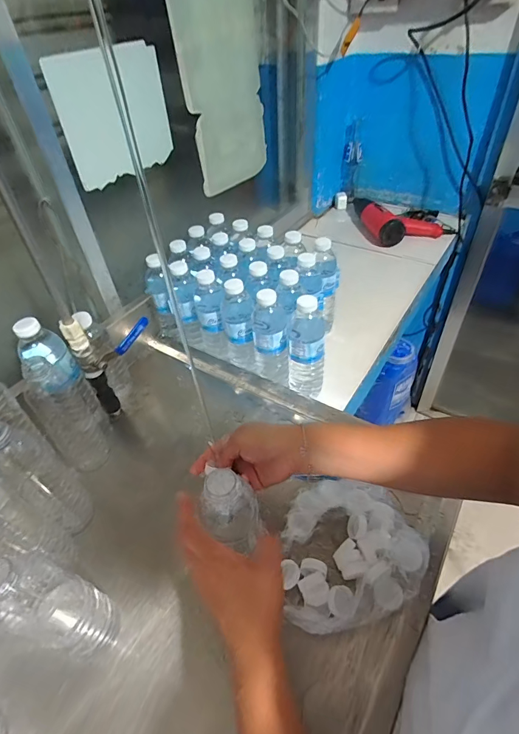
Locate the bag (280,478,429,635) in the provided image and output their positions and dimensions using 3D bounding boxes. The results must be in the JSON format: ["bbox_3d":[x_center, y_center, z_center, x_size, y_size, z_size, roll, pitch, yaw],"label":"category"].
[{"bbox_3d":[0.111,0.221,0.473,0.162,0.034,0.165,-4,45,2],"label":"bag"}]

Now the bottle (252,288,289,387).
[{"bbox_3d":[0.018,-0.051,0.646,0.058,0.165,0.065,-5,45,0],"label":"bottle"}]

